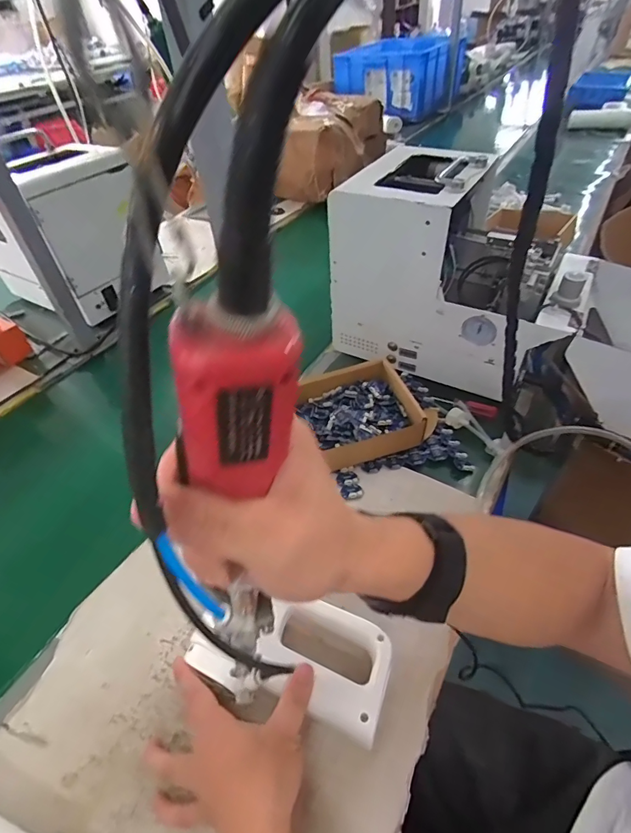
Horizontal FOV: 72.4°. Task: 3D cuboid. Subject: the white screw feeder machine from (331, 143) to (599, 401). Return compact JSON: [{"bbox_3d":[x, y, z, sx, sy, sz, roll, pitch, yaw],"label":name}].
[{"bbox_3d":[0.222,-0.218,0.645,0.324,0.254,0.227,25,53,26],"label":"white screw feeder machine"}]

